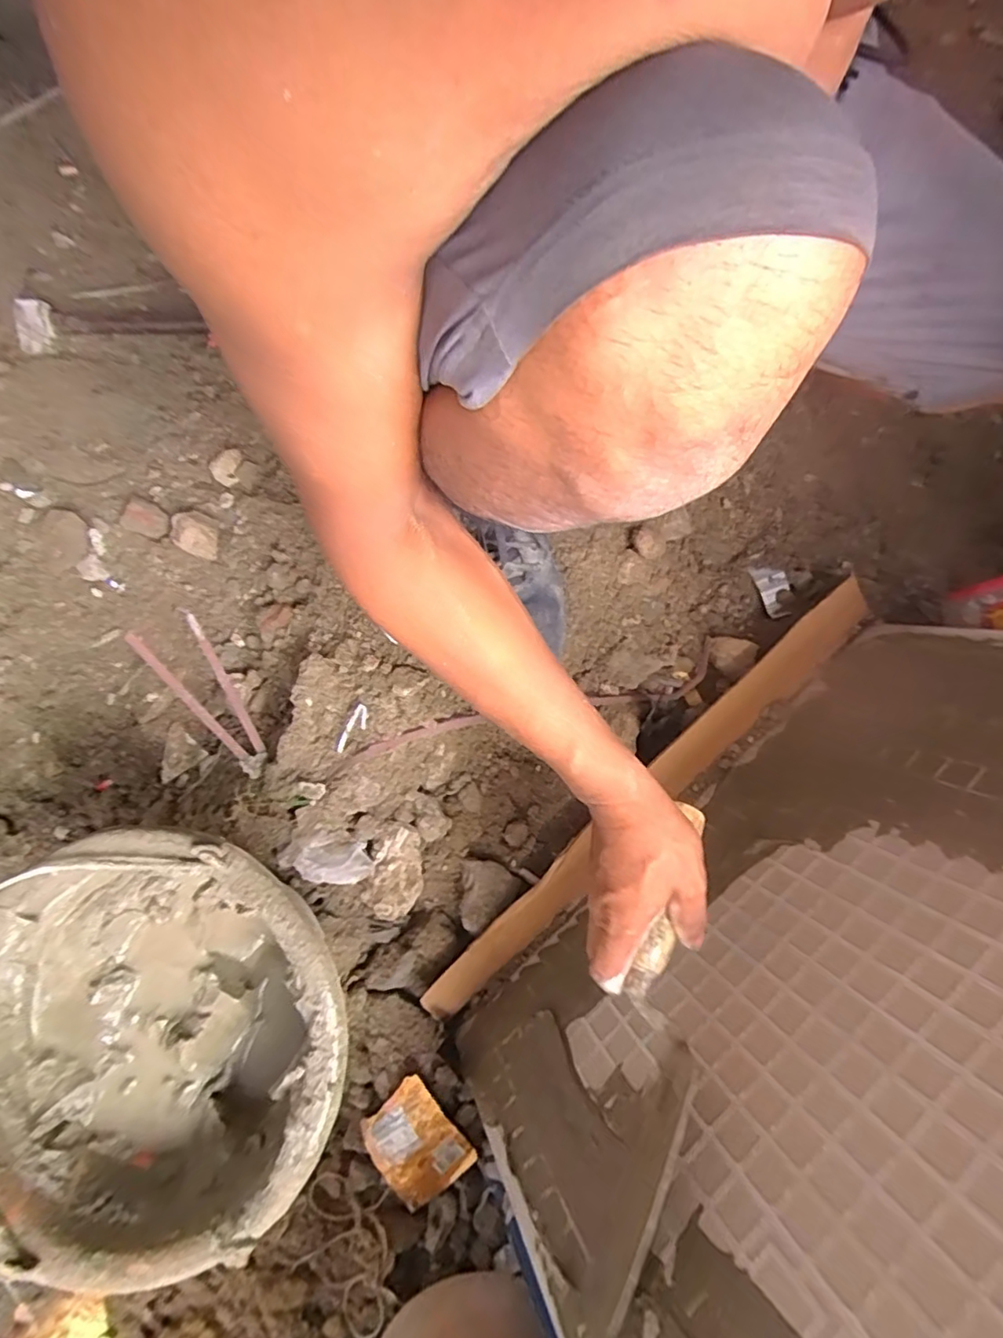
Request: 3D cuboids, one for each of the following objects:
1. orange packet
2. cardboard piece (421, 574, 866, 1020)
[{"bbox_3d":[-0.073,0.394,0.489,0.070,0.015,0.084,-38,82,-8],"label":"orange packet"},{"bbox_3d":[0.161,0.111,0.576,0.595,0.037,0.057,-41,82,-8],"label":"cardboard piece"}]

